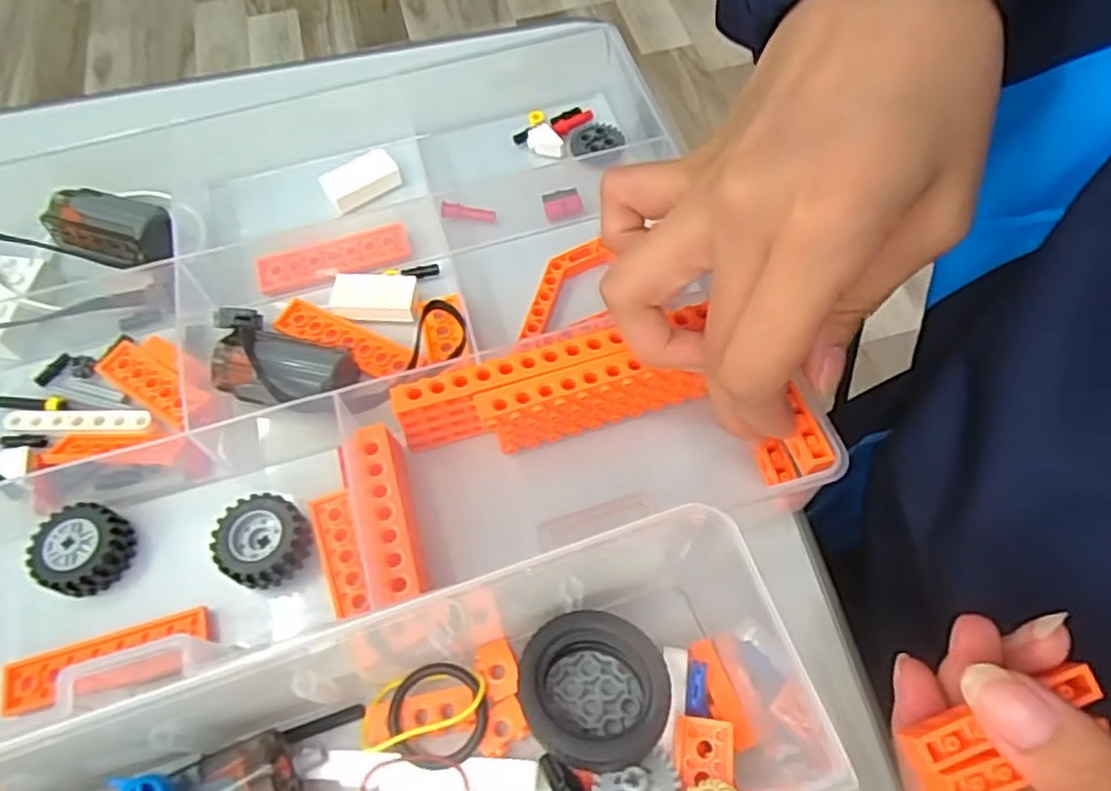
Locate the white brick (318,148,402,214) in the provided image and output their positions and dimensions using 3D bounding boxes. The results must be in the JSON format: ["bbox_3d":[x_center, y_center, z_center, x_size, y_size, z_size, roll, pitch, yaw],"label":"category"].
[{"bbox_3d":[-0.087,-0.097,0.325,0.034,0.012,0.014,-32,65,-15],"label":"white brick"}]

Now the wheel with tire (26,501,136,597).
[{"bbox_3d":[-0.161,0.053,0.248,0.030,0.016,0.029,-1,62,1],"label":"wheel with tire"}]

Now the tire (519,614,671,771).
[{"bbox_3d":[0.011,0.086,0.210,0.040,0.023,0.040,-5,62,-1],"label":"tire"}]

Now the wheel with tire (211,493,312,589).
[{"bbox_3d":[-0.098,0.051,0.247,0.031,0.016,0.029,-1,62,1],"label":"wheel with tire"}]

